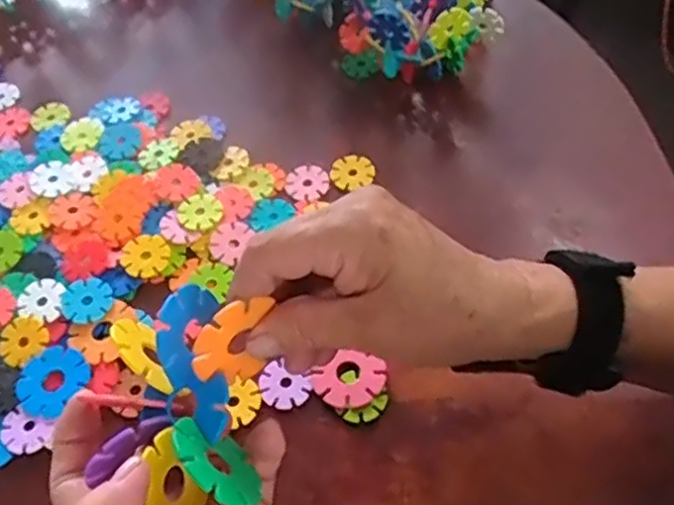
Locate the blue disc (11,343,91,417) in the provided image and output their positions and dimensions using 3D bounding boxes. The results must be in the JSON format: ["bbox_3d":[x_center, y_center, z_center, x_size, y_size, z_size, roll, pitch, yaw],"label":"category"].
[{"bbox_3d":[-0.172,0.077,0.408,0.039,0.005,0.043,36,66,25],"label":"blue disc"}]

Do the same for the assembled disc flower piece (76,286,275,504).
[{"bbox_3d":[-0.064,0.060,0.272,0.063,0.048,0.083,2,54,0],"label":"assembled disc flower piece"}]

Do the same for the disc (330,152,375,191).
[{"bbox_3d":[0.011,-0.058,0.490,0.029,0.005,0.031,-5,64,10],"label":"disc"}]

